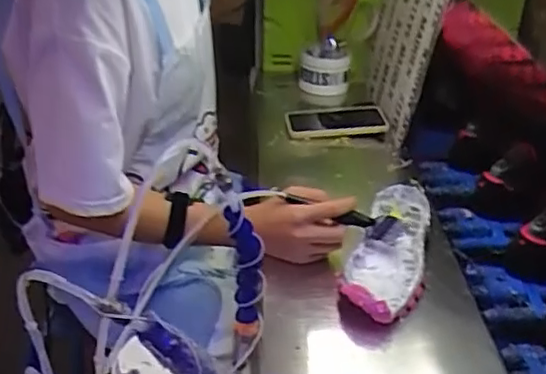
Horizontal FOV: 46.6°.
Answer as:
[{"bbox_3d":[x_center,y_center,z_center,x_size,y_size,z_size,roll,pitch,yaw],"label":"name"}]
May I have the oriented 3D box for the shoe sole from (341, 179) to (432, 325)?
[{"bbox_3d":[0.143,0.069,0.763,0.084,0.045,0.247,6,32,18],"label":"shoe sole"}]

